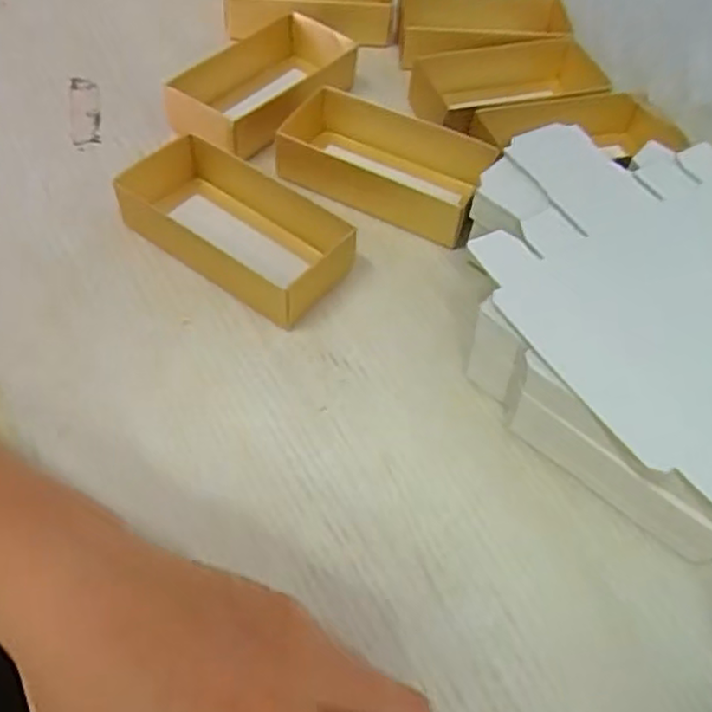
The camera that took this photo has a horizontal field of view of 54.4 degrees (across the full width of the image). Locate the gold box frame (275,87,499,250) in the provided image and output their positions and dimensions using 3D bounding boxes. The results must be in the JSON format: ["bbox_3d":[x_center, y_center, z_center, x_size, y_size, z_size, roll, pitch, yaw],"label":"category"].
[{"bbox_3d":[0.013,-0.111,0.395,0.123,0.031,0.064,21,55,11],"label":"gold box frame"}]

